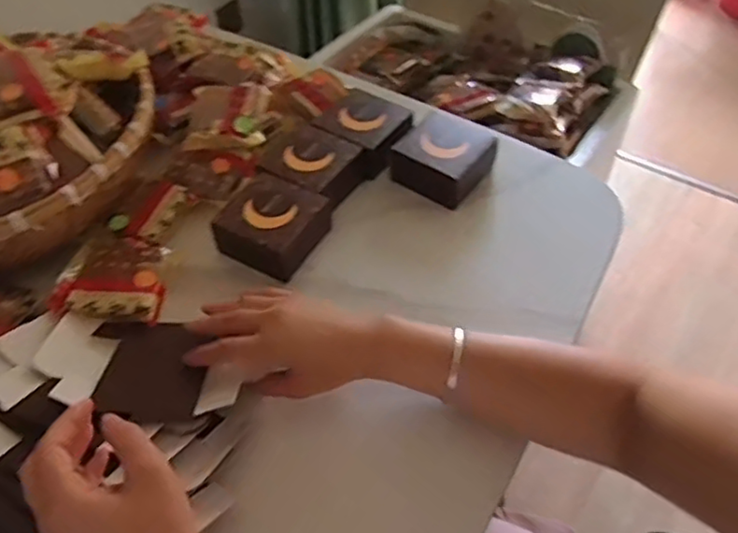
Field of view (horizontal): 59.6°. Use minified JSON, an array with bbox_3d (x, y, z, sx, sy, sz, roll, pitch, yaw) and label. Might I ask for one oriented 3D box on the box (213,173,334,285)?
[{"bbox_3d":[-0.096,-0.040,0.657,0.097,0.051,0.090,21,53,18],"label":"box"}]

